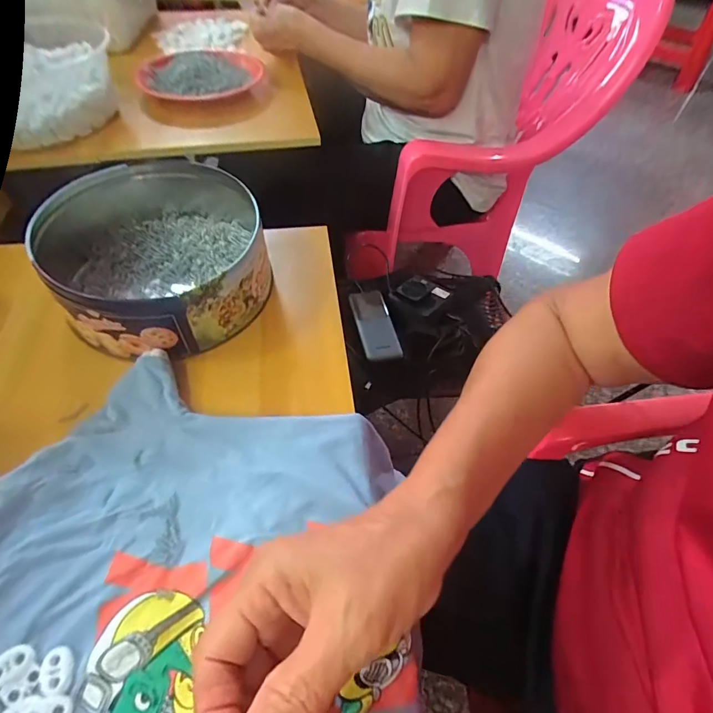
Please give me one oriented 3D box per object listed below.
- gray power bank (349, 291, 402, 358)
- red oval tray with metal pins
[{"bbox_3d":[0.027,-0.048,0.627,0.054,0.017,0.130,-8,53,-9],"label":"gray power bank"},{"bbox_3d":[-0.260,-0.468,0.698,0.187,0.034,0.174,-33,60,-25],"label":"red oval tray with metal pins"}]

